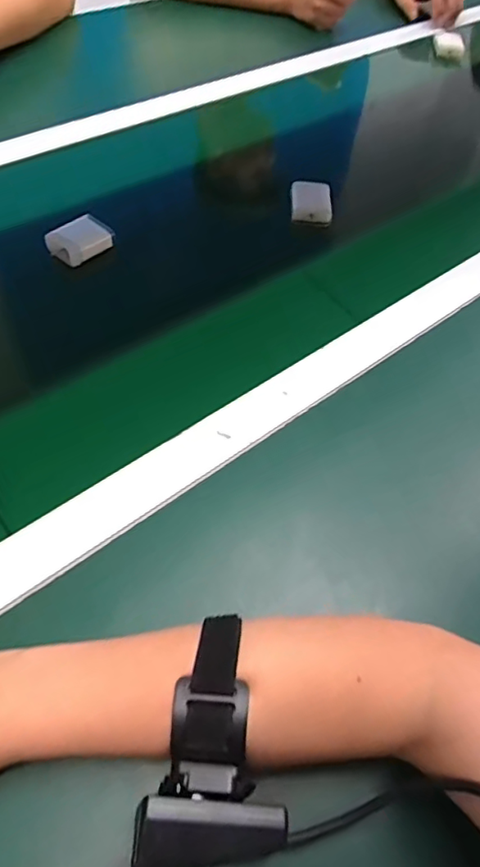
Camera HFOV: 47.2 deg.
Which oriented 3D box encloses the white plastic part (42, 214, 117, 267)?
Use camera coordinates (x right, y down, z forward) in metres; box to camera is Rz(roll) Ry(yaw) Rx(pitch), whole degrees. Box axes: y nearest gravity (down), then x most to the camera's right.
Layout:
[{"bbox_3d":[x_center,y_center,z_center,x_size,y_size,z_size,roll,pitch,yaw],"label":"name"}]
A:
[{"bbox_3d":[-0.151,-0.183,0.520,0.039,0.021,0.055,39,62,20],"label":"white plastic part"}]

